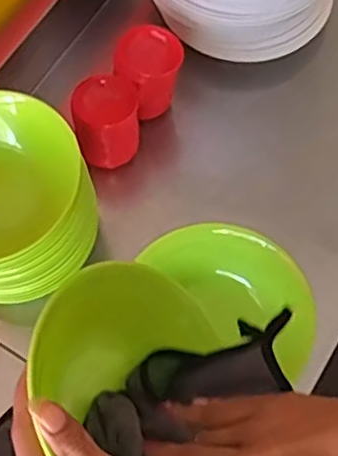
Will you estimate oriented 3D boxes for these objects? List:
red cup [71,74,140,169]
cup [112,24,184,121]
[{"bbox_3d":[-0.070,-0.123,0.756,0.070,0.093,0.068,0,67,1],"label":"red cup"},{"bbox_3d":[-0.022,-0.176,0.759,0.075,0.089,0.067,-9,68,-3],"label":"cup"}]

